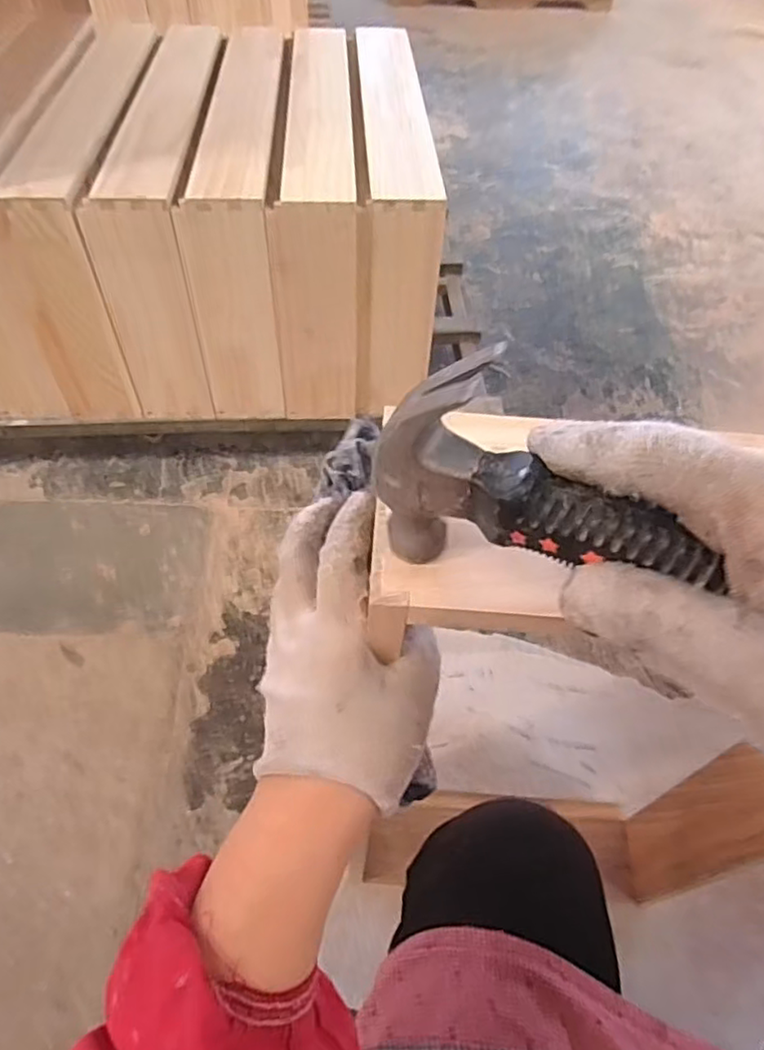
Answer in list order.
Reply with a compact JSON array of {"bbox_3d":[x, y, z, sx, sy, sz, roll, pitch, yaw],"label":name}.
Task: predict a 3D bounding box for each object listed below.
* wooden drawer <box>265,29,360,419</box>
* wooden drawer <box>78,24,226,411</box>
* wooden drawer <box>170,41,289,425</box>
[{"bbox_3d":[-0.124,-0.572,1.184,0.134,0.367,0.679,-3,53,-4],"label":"wooden drawer"},{"bbox_3d":[-0.345,-0.567,1.150,0.126,0.355,0.709,-1,53,-3],"label":"wooden drawer"},{"bbox_3d":[-0.233,-0.580,1.191,0.128,0.377,0.700,-1,53,-3],"label":"wooden drawer"}]

